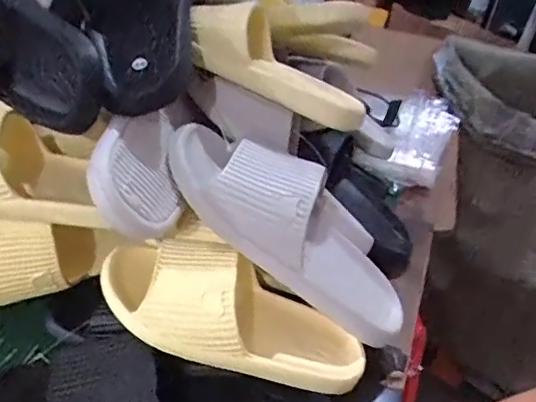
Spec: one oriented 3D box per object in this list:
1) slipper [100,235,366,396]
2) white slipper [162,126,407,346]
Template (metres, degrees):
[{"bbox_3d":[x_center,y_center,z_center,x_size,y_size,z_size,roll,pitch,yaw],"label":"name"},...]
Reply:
[{"bbox_3d":[-0.022,0.095,0.500,0.243,0.068,0.097,25,31,-9],"label":"slipper"},{"bbox_3d":[0.032,0.021,0.520,0.275,0.077,0.106,42,31,-12],"label":"white slipper"}]

